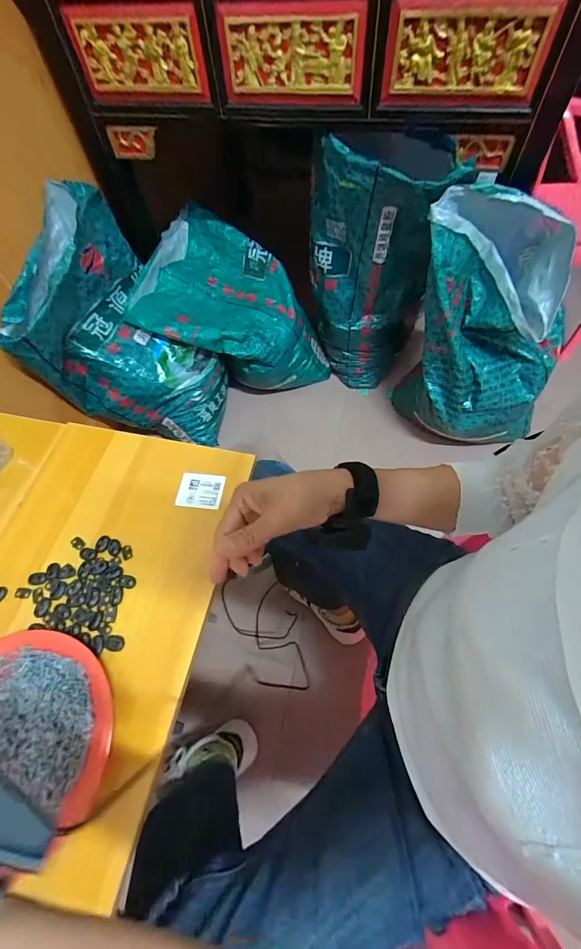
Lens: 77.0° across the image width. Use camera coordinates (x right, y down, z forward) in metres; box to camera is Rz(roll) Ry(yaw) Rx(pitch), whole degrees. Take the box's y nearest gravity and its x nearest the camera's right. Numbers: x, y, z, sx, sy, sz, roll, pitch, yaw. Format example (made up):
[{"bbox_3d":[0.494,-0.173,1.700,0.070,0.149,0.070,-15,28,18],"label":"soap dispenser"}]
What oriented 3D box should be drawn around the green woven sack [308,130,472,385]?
[{"bbox_3d":[0.205,-0.501,0.963,0.306,0.599,0.168,4,62,5],"label":"green woven sack"}]

